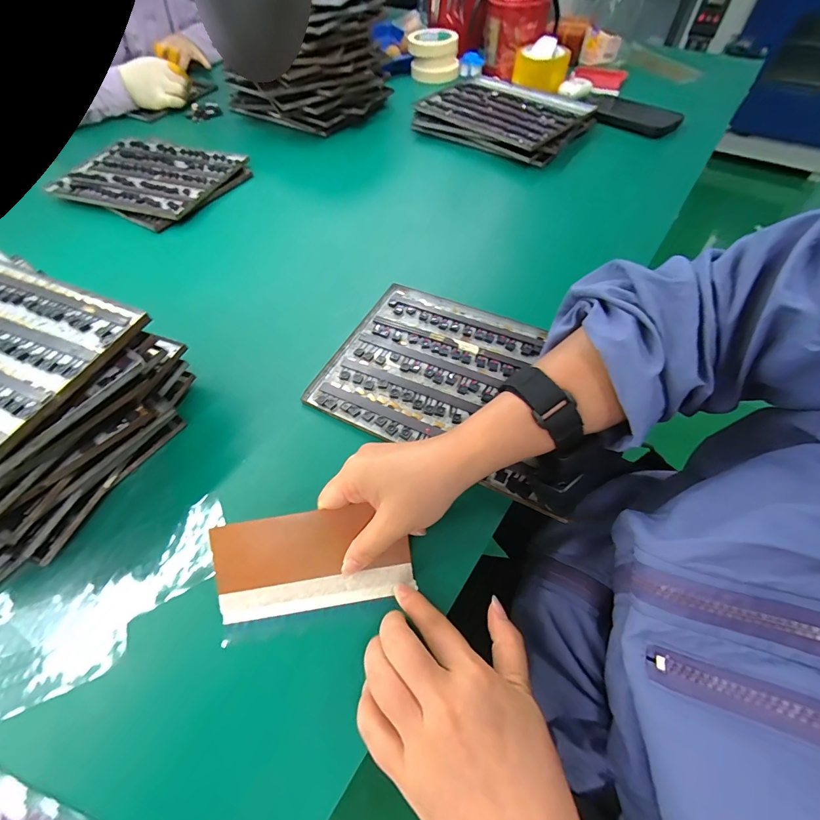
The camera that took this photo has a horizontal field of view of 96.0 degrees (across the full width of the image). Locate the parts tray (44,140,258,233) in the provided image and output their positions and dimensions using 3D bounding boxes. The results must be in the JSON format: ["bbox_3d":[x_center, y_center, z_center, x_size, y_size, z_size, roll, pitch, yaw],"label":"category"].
[{"bbox_3d":[-0.398,-0.358,0.569,0.252,0.013,0.184,20,61,13],"label":"parts tray"}]

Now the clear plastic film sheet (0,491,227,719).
[{"bbox_3d":[-0.229,0.142,0.260,0.198,0.008,0.084,-23,60,-12],"label":"clear plastic film sheet"}]

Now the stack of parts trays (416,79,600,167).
[{"bbox_3d":[0.154,-0.498,0.624,0.258,0.031,0.192,32,64,20],"label":"stack of parts trays"}]

